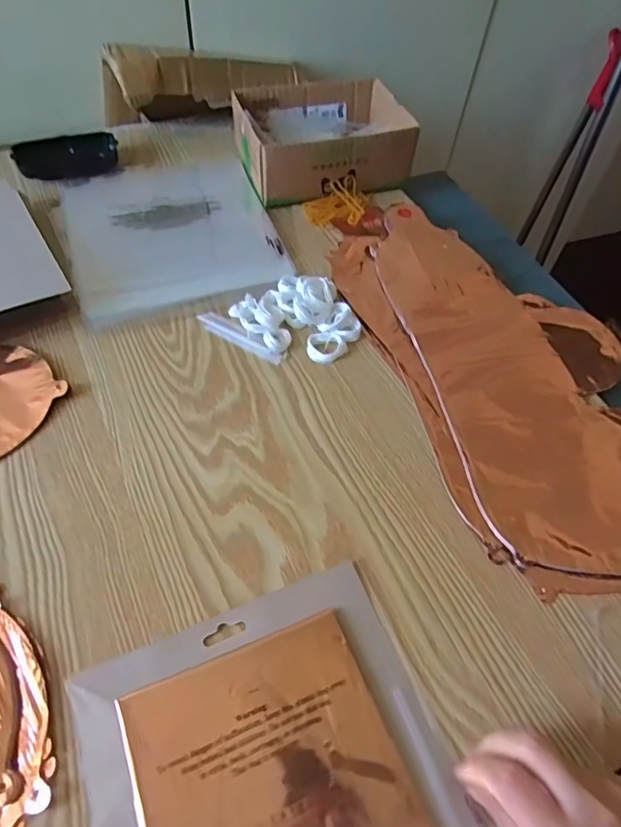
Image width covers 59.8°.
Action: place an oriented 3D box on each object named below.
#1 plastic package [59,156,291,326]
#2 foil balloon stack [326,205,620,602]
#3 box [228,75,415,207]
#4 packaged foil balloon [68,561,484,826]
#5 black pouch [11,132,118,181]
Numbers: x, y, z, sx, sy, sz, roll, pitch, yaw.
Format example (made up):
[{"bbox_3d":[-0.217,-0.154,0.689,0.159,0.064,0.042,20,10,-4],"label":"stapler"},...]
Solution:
[{"bbox_3d":[-0.149,-0.198,0.572,0.206,0.007,0.227,-16,58,-15],"label":"plastic package"},{"bbox_3d":[0.184,-0.038,0.477,0.214,0.023,0.416,-14,57,-13],"label":"foil balloon stack"},{"bbox_3d":[0.011,-0.316,0.625,0.182,0.067,0.144,-15,57,-14],"label":"box"},{"bbox_3d":[-0.026,0.194,0.311,0.191,0.010,0.161,-18,58,-16],"label":"packaged foil balloon"},{"bbox_3d":[-0.276,-0.294,0.615,0.109,0.026,0.038,-21,59,-18],"label":"black pouch"}]

